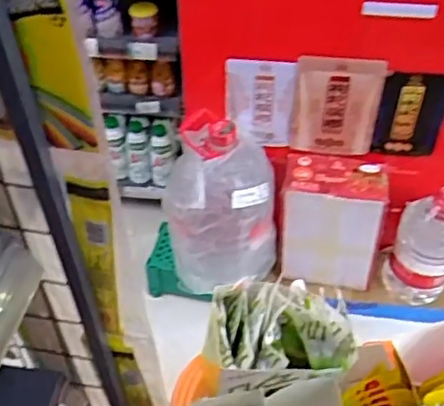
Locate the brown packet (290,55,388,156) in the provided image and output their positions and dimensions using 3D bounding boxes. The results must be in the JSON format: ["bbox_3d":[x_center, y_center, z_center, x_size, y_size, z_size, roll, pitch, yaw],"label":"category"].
[{"bbox_3d":[0.248,-0.202,1.354,0.183,0.262,0.057,6,47,6],"label":"brown packet"}]

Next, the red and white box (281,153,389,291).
[{"bbox_3d":[0.266,0.057,1.515,0.242,0.328,0.150,7,47,6],"label":"red and white box"}]

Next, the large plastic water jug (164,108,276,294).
[{"bbox_3d":[0.006,0.011,1.444,0.245,0.399,0.211,7,47,6],"label":"large plastic water jug"}]

